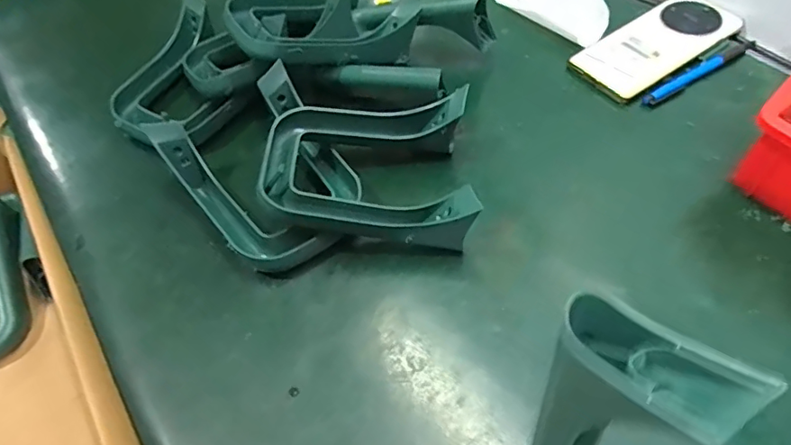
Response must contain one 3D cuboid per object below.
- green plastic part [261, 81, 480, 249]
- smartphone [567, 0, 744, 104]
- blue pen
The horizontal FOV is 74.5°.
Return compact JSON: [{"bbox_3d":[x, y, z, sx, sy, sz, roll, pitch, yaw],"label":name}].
[{"bbox_3d":[-0.017,-0.041,0.418,0.168,0.057,0.131,5,55,9],"label":"green plastic part"},{"bbox_3d":[0.254,-0.175,0.508,0.156,0.006,0.074,-34,63,-11],"label":"smartphone"},{"bbox_3d":[0.287,-0.142,0.490,0.134,0.006,0.013,-28,56,-14],"label":"blue pen"}]

